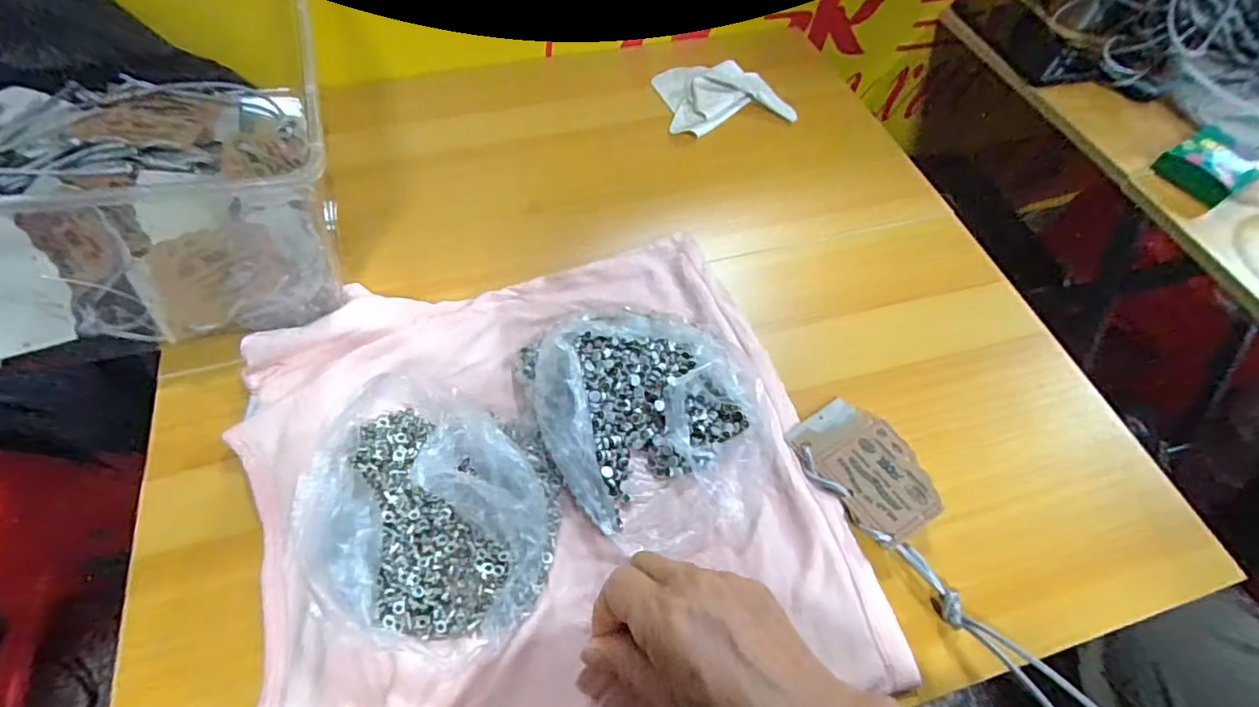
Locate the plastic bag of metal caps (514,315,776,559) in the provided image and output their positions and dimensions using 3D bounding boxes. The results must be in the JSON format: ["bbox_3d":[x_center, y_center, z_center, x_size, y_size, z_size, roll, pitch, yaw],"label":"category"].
[{"bbox_3d":[0.015,0.032,0.347,0.139,0.031,0.172,-32,65,-20],"label":"plastic bag of metal caps"}]

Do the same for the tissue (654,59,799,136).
[{"bbox_3d":[0.087,-0.246,0.543,0.111,0.020,0.097,-9,59,-8],"label":"tissue"}]

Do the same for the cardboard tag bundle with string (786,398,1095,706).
[{"bbox_3d":[0.177,0.110,0.312,0.057,0.013,0.210,-35,60,-12],"label":"cardboard tag bundle with string"}]

